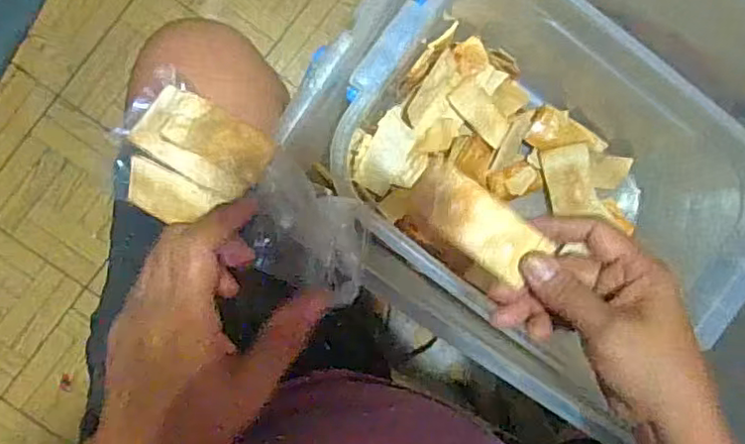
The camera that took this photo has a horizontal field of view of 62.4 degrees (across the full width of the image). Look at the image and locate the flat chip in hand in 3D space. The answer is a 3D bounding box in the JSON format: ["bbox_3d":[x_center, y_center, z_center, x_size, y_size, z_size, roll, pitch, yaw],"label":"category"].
[{"bbox_3d":[0.064,0.004,0.349,0.073,0.008,0.034,36,90,-4],"label":"flat chip in hand"}]

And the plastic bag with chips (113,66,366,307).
[{"bbox_3d":[-0.084,-0.016,0.392,0.182,0.045,0.081,34,90,4],"label":"plastic bag with chips"}]

